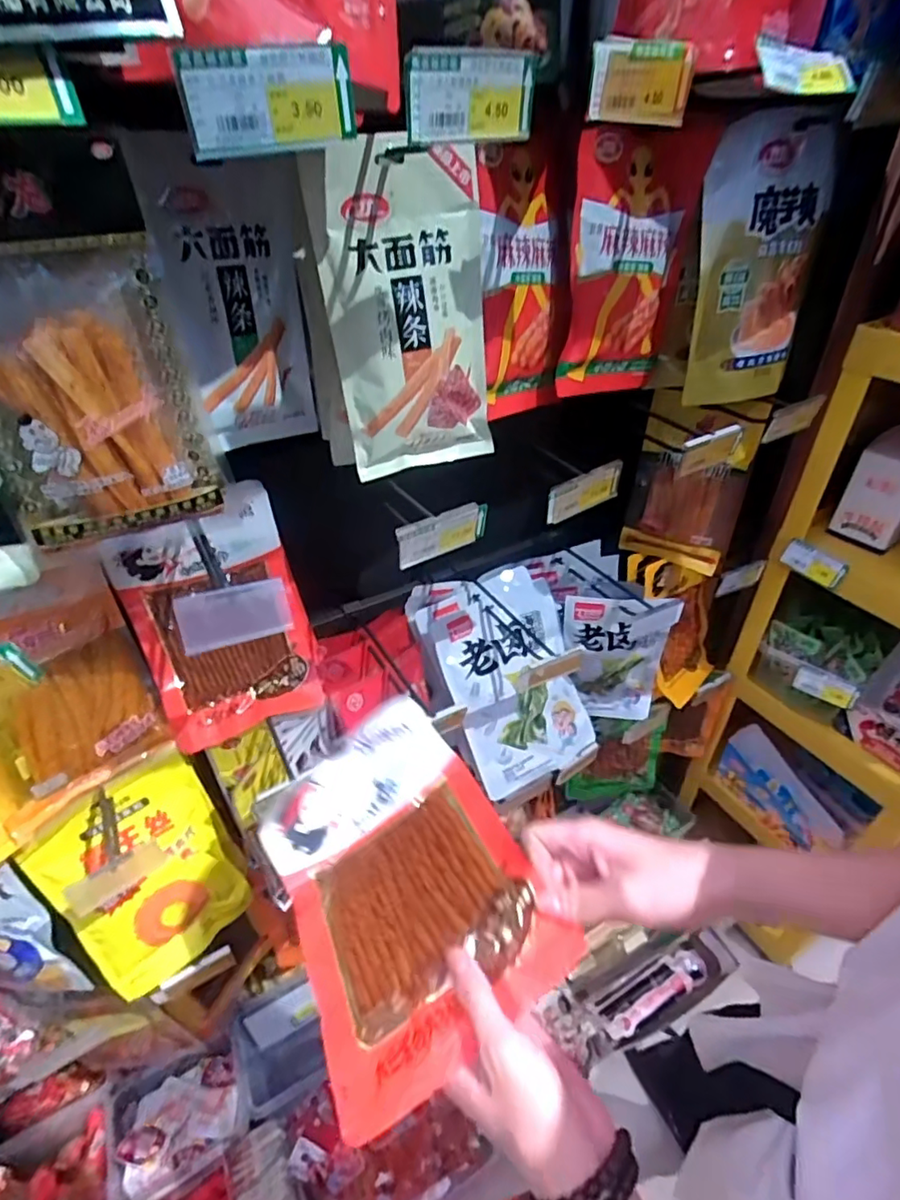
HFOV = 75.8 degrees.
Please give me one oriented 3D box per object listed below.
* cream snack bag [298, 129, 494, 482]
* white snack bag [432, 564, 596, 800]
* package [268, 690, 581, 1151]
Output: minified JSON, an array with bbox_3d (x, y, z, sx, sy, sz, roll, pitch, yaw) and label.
[{"bbox_3d":[-0.036,-0.247,0.514,0.143,0.248,0.043,-13,40,-12],"label":"cream snack bag"},{"bbox_3d":[0.097,0.121,0.883,0.205,0.306,0.063,-23,6,-21],"label":"white snack bag"},{"bbox_3d":[-0.042,0.202,0.442,0.171,0.033,0.264,-35,34,-10],"label":"package"}]

